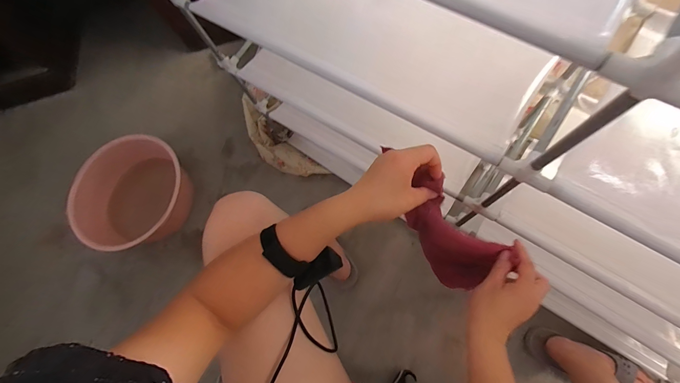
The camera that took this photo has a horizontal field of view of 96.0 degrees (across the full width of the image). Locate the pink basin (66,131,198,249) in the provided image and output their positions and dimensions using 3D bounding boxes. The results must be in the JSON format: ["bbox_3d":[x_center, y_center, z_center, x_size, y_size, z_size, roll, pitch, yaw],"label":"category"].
[{"bbox_3d":[-0.608,0.034,0.921,0.295,0.190,0.295,0,66,1],"label":"pink basin"}]

